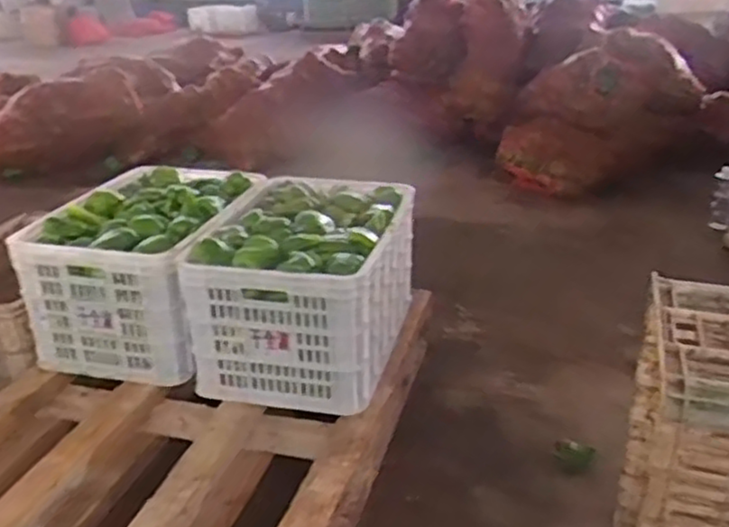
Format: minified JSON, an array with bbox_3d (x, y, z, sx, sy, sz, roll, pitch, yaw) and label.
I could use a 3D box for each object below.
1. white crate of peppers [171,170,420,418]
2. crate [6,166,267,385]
[{"bbox_3d":[-0.117,0.038,1.572,0.373,0.293,0.539,5,24,14],"label":"white crate of peppers"},{"bbox_3d":[-0.471,-0.002,1.639,0.361,0.302,0.505,4,24,13],"label":"crate"}]

